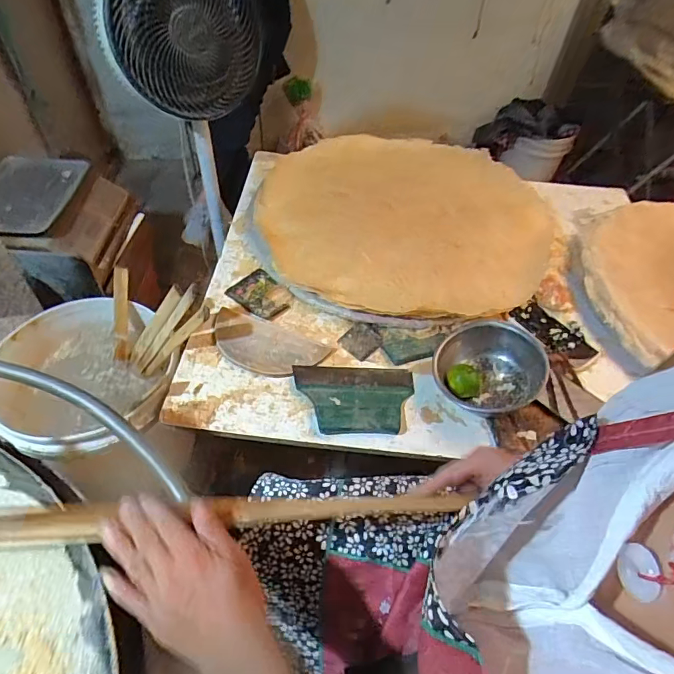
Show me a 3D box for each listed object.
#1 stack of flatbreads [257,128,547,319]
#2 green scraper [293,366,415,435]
[{"bbox_3d":[0.123,-0.259,0.974,0.619,0.054,0.565,21,53,12],"label":"stack of flatbreads"},{"bbox_3d":[0.031,0.091,0.724,0.185,0.022,0.125,-1,51,-5],"label":"green scraper"}]

